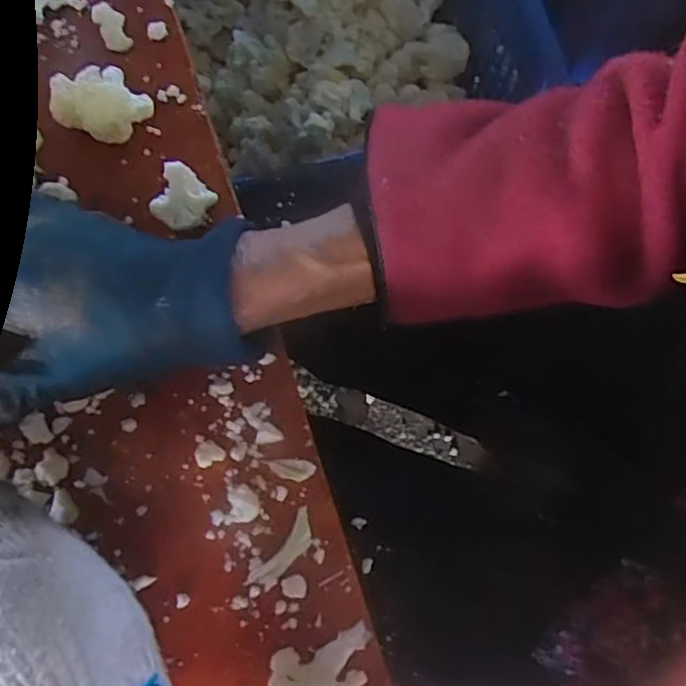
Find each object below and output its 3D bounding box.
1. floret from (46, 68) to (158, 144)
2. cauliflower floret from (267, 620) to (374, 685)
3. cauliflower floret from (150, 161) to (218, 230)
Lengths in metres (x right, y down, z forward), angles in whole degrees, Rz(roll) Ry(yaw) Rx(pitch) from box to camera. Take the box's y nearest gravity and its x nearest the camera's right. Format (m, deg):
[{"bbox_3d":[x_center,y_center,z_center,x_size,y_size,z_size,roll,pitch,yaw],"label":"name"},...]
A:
[{"bbox_3d":[-0.126,-0.124,0.336,0.041,0.031,0.043,0,79,0],"label":"floret"},{"bbox_3d":[-0.008,0.148,0.283,0.049,0.018,0.033,-17,79,-3],"label":"cauliflower floret"},{"bbox_3d":[-0.080,-0.071,0.326,0.025,0.028,0.027,0,79,0],"label":"cauliflower floret"}]

